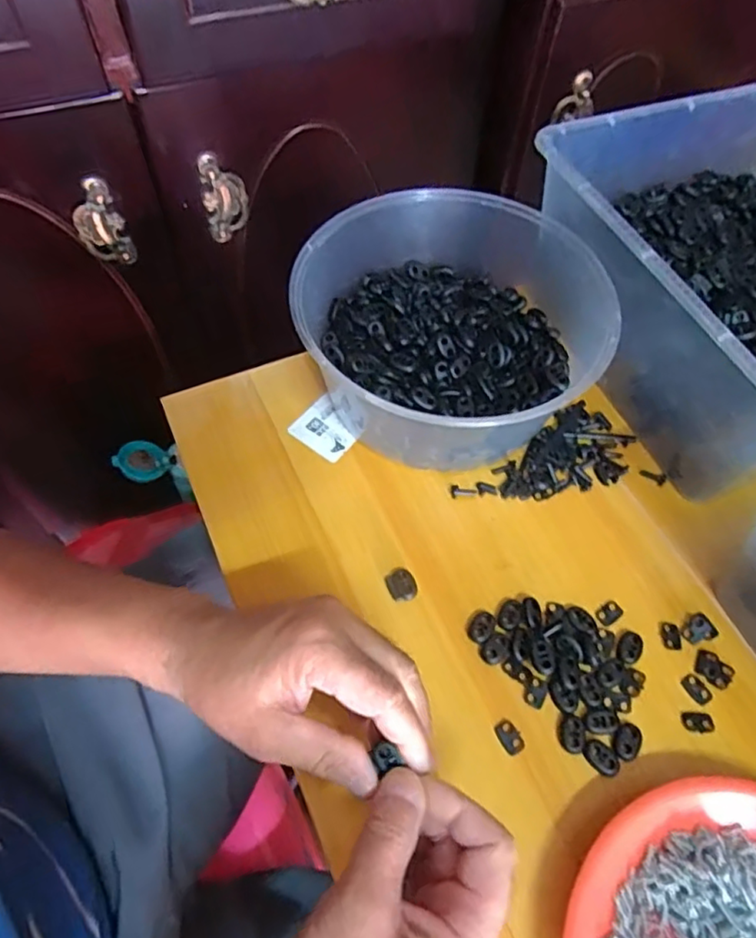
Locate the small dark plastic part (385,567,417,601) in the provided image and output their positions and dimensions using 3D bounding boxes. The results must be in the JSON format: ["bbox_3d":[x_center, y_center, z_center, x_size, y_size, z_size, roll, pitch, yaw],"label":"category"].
[{"bbox_3d":[0.017,0.078,0.419,0.020,0.004,0.024,-16,61,-12],"label":"small dark plastic part"}]

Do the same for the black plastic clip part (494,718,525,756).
[{"bbox_3d":[0.080,0.162,0.373,0.012,0.004,0.019,-20,62,-14],"label":"black plastic clip part"}]

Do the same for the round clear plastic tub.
[{"bbox_3d":[0.064,-0.116,0.482,0.219,0.096,0.222,1,59,-2],"label":"round clear plastic tub"}]

